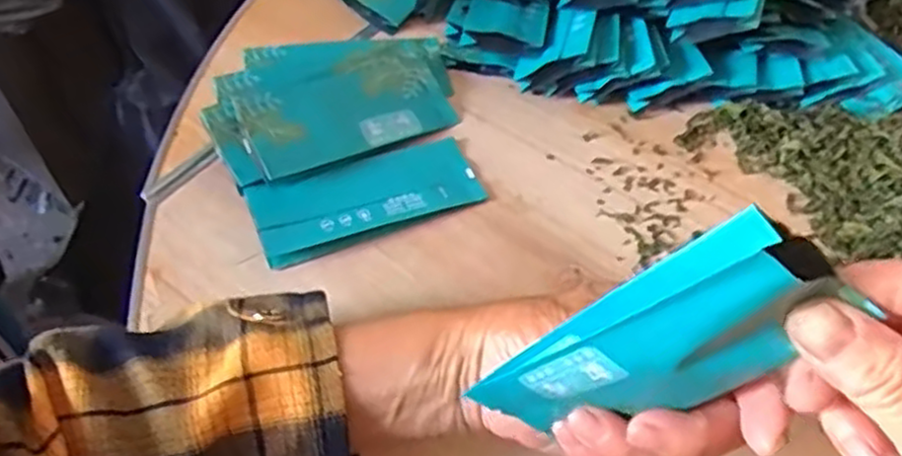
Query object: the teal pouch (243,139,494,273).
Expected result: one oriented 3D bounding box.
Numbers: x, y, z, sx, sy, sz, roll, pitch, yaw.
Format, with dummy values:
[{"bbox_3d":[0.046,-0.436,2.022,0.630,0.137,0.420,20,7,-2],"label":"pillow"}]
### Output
[{"bbox_3d":[-0.049,-0.020,0.436,0.132,0.012,0.054,-19,56,-16],"label":"teal pouch"}]

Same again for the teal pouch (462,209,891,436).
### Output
[{"bbox_3d":[0.065,0.039,0.238,0.056,0.133,0.018,21,50,-22],"label":"teal pouch"}]

